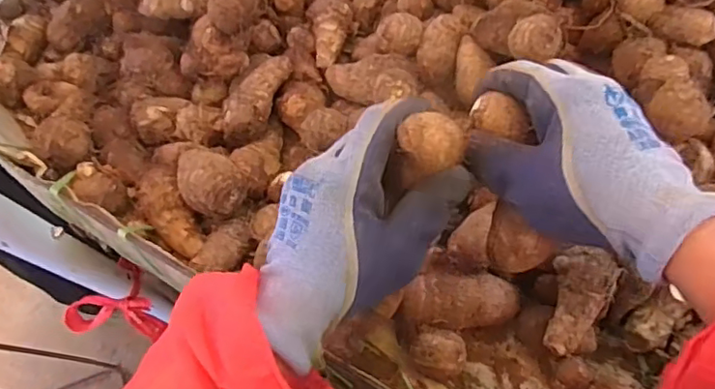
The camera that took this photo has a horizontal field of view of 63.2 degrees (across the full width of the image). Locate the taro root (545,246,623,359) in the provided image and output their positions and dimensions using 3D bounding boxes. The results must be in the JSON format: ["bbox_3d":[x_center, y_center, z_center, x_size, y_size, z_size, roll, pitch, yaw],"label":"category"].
[{"bbox_3d":[0.155,0.077,0.404,0.040,0.037,0.071,11,67,8],"label":"taro root"}]

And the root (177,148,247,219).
[{"bbox_3d":[-0.125,-0.011,0.478,0.066,0.037,0.047,33,71,16],"label":"root"}]

